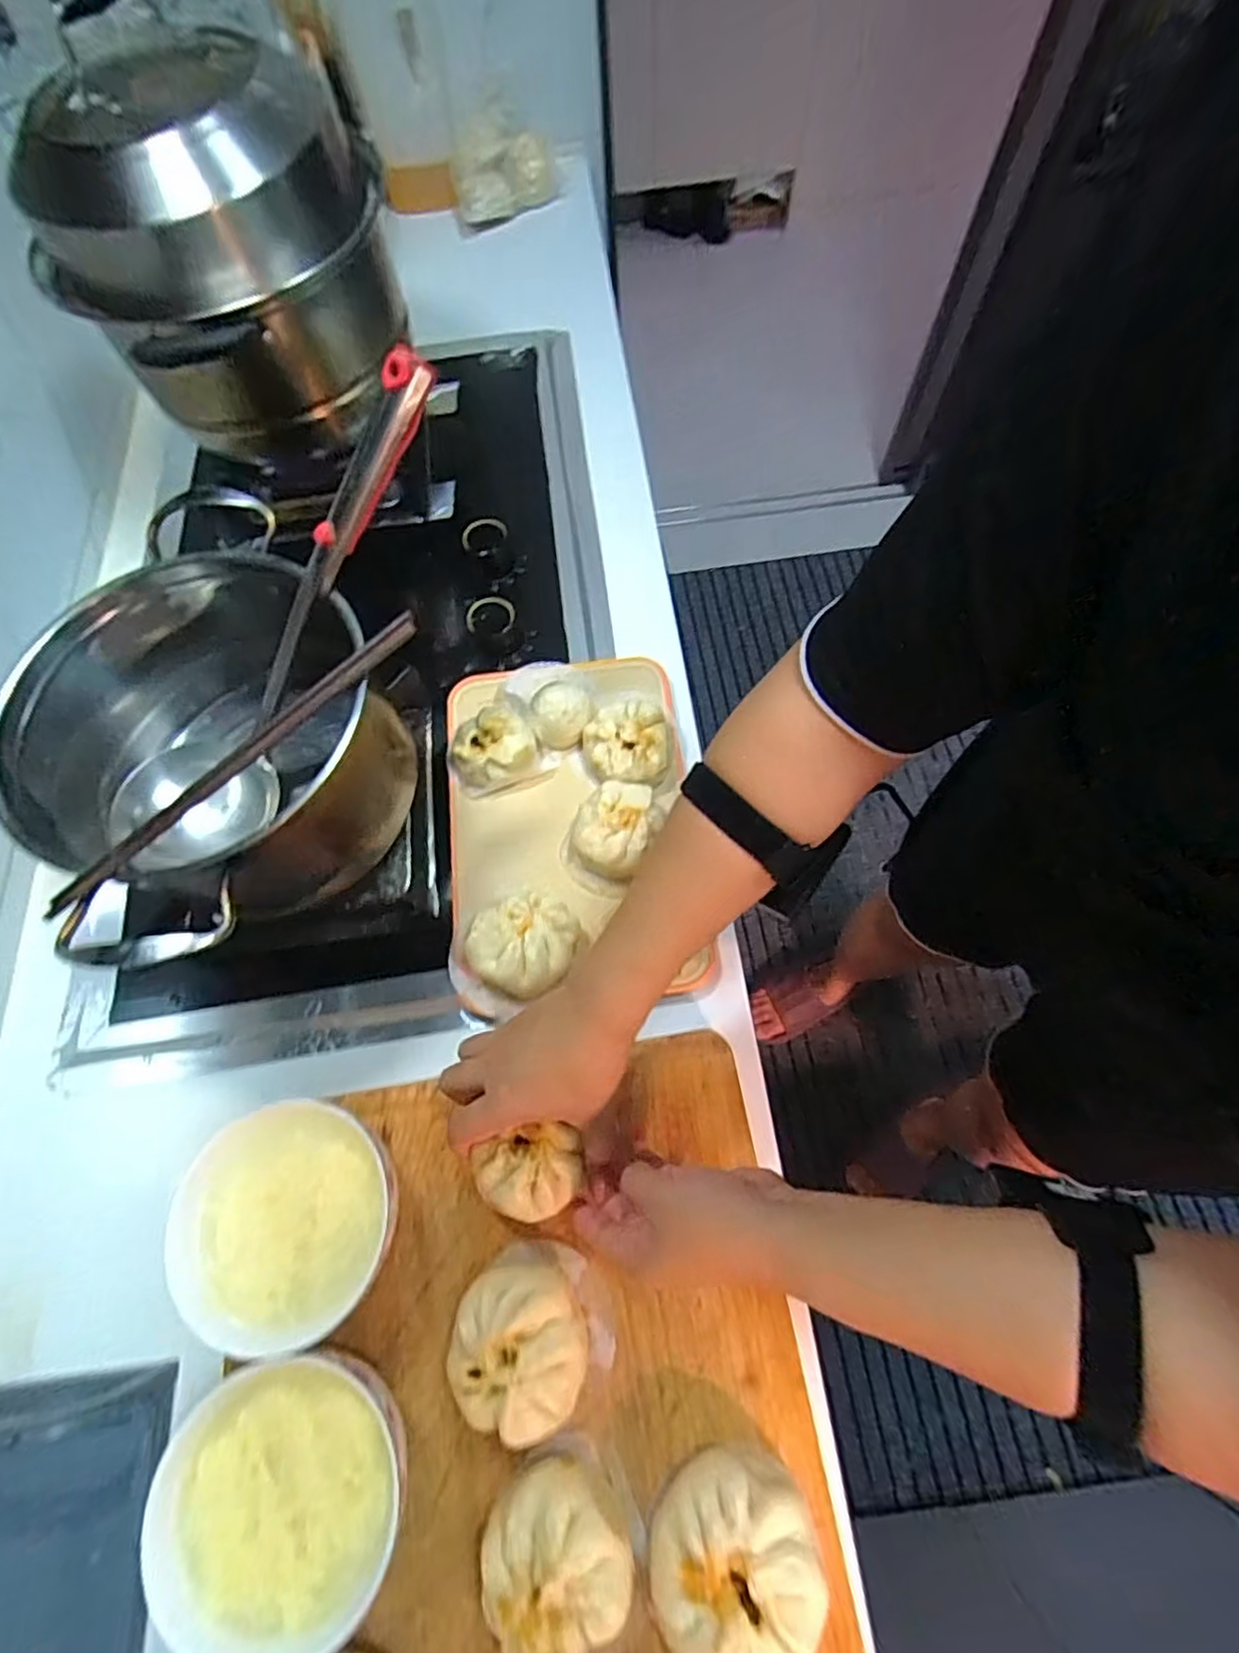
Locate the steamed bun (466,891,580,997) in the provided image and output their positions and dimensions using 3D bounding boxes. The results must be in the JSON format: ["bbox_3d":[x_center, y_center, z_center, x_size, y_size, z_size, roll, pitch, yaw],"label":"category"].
[{"bbox_3d":[-0.073,0.088,0.493,0.078,0.046,0.071,-1,68,2],"label":"steamed bun"}]

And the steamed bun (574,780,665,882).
[{"bbox_3d":[0.001,0.001,0.527,0.072,0.046,0.079,-1,68,2],"label":"steamed bun"}]

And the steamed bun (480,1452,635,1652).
[{"bbox_3d":[-0.034,0.387,0.353,0.068,0.047,0.067,-1,68,2],"label":"steamed bun"}]

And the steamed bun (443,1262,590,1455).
[{"bbox_3d":[-0.058,0.304,0.390,0.076,0.044,0.079,-1,68,2],"label":"steamed bun"}]

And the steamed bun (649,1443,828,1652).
[{"bbox_3d":[0.060,0.387,0.352,0.085,0.040,0.079,-1,68,2],"label":"steamed bun"}]

